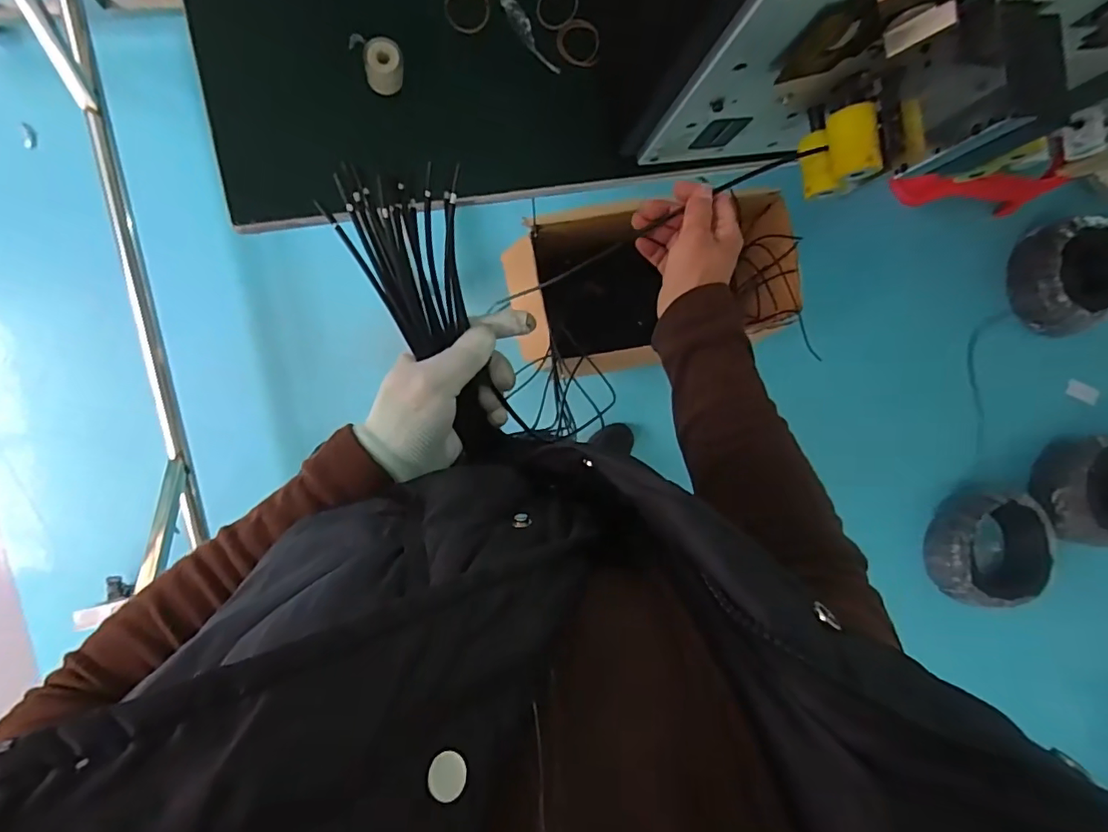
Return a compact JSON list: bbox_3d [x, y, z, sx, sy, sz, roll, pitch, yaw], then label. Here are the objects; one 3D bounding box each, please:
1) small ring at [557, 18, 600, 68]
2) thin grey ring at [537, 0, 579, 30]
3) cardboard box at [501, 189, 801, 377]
[{"bbox_3d":[0.025,-0.370,0.542,0.042,0.010,0.047,-5,90,-8],"label":"small ring"},{"bbox_3d":[0.004,-0.402,0.533,0.038,0.007,0.046,19,91,-7],"label":"thin grey ring"},{"bbox_3d":[0.201,-0.277,1.146,0.583,0.250,0.283,-12,93,-9],"label":"cardboard box"}]

